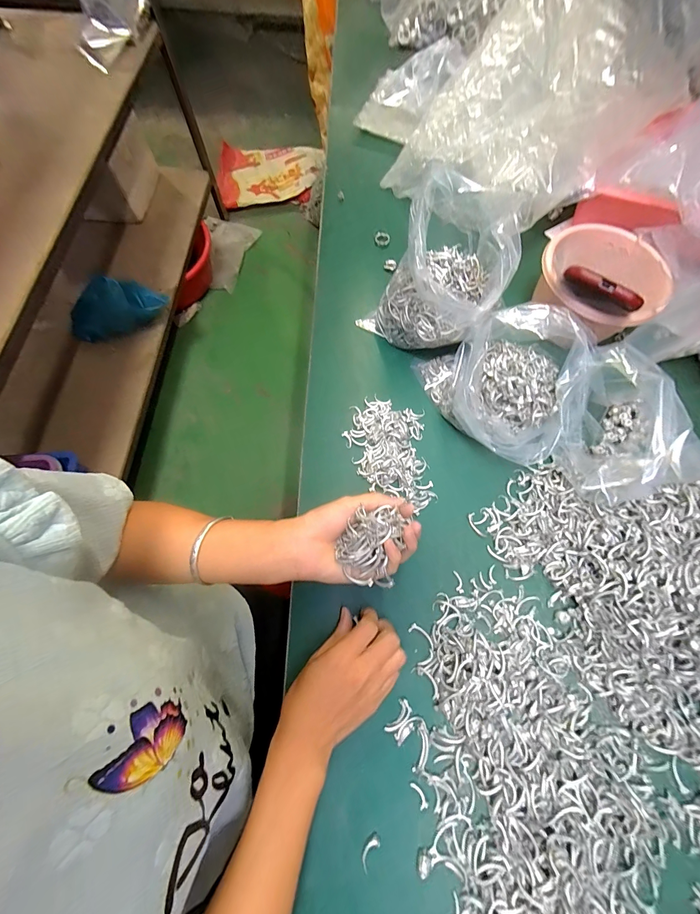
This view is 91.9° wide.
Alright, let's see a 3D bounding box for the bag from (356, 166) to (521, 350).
[{"bbox_3d":[0.106,-0.202,0.396,0.132,0.146,0.117,32,73,10],"label":"bag"}]

